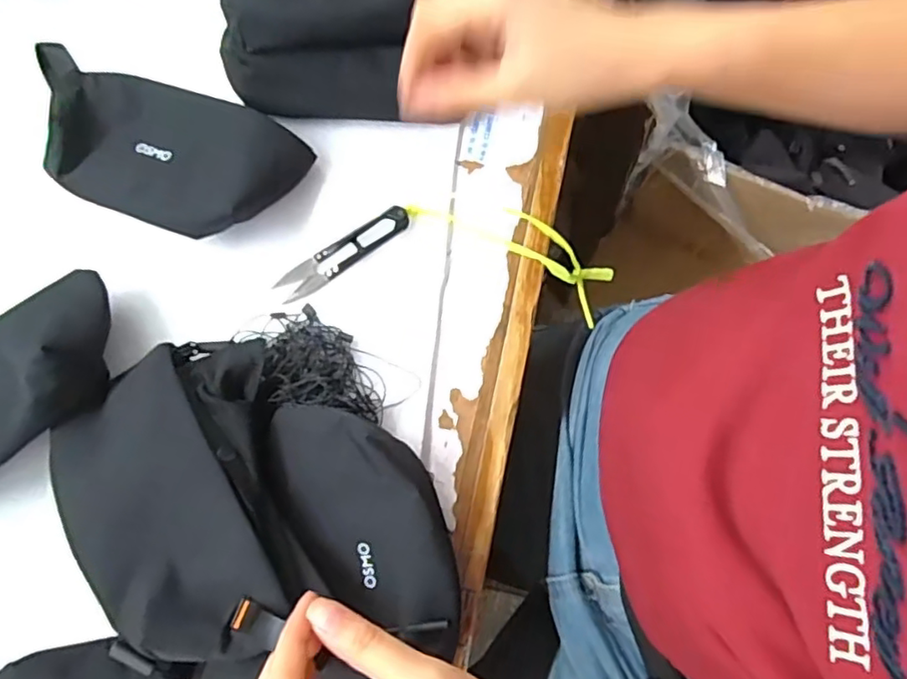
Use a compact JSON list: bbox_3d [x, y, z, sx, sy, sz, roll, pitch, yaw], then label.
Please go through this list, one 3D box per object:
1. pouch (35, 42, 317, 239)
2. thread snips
[{"bbox_3d":[-0.211,-0.133,0.413,0.212,0.043,0.101,23,78,3],"label":"pouch"},{"bbox_3d":[-0.075,-0.060,0.410,0.099,0.011,0.023,-35,81,-9],"label":"thread snips"}]

